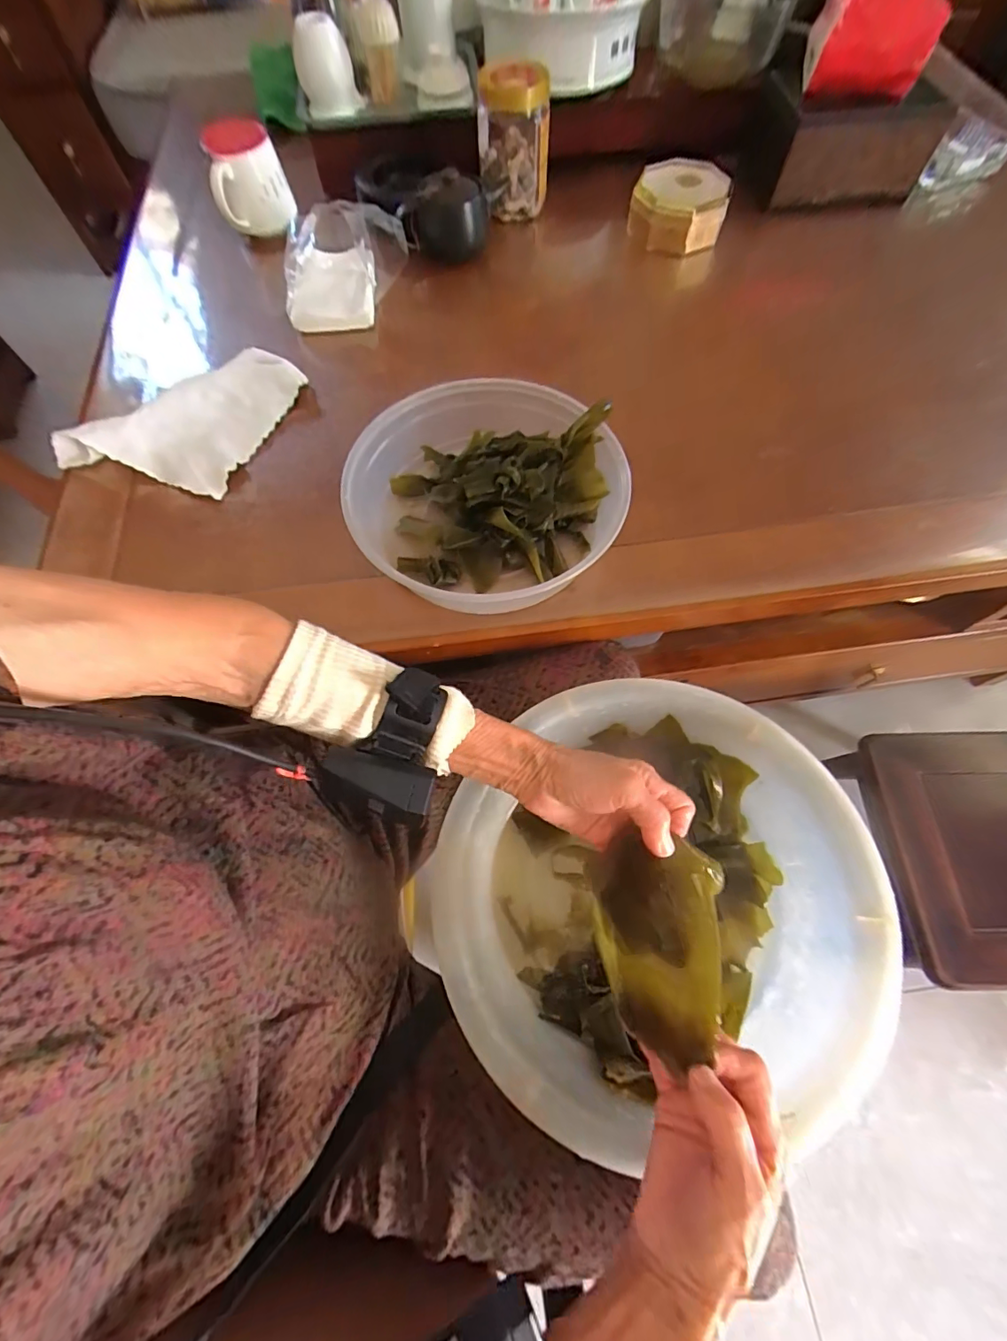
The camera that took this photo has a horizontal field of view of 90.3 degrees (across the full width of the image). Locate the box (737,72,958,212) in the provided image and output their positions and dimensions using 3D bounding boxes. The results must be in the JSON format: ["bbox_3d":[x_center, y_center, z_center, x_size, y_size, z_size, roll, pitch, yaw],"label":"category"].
[{"bbox_3d":[0.455,-0.716,0.685,0.216,0.100,0.106,-2,67,1],"label":"box"}]

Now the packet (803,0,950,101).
[{"bbox_3d":[0.449,-0.781,0.610,0.140,0.095,0.065,-7,67,-1],"label":"packet"}]

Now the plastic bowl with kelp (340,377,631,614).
[{"bbox_3d":[-0.014,-0.154,0.456,0.233,0.064,0.233,-1,67,1],"label":"plastic bowl with kelp"}]

